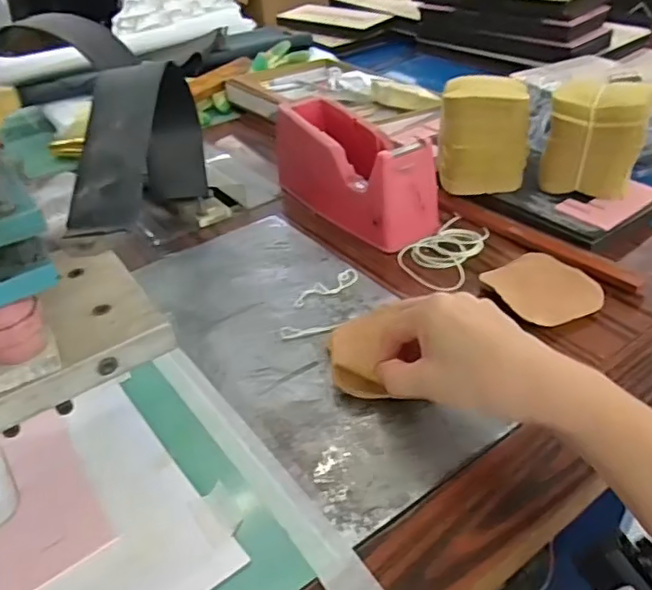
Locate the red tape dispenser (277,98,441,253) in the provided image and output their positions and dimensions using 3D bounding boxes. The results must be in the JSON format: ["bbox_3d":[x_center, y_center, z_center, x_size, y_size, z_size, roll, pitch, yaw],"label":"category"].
[{"bbox_3d":[0.025,-0.128,0.620,0.073,0.089,0.197,-25,42,-25],"label":"red tape dispenser"}]

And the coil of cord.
[{"bbox_3d":[0.109,-0.043,0.570,0.067,0.008,0.112,17,42,26],"label":"coil of cord"}]

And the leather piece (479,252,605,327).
[{"bbox_3d":[0.179,-0.006,0.506,0.088,0.006,0.086,-21,40,-21],"label":"leather piece"}]

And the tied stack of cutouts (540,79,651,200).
[{"bbox_3d":[0.248,-0.136,0.560,0.088,0.101,0.050,9,39,17],"label":"tied stack of cutouts"}]

